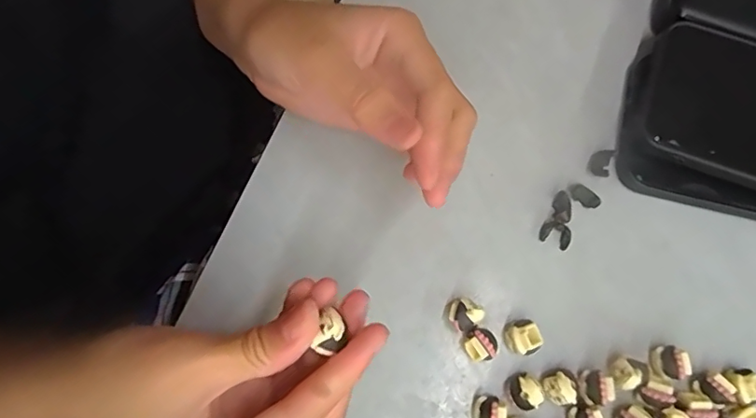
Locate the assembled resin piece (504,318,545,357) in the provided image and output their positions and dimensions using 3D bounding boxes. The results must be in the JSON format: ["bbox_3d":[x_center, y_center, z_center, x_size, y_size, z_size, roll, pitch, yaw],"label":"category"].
[{"bbox_3d":[0.071,0.064,0.257,0.015,0.014,0.017,-2,76,-2],"label":"assembled resin piece"}]

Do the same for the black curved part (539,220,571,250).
[{"bbox_3d":[0.094,0.013,0.274,0.015,0.006,0.012,25,77,4],"label":"black curved part"}]

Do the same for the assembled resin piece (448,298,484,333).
[{"bbox_3d":[0.042,0.053,0.258,0.015,0.016,0.014,0,76,-2],"label":"assembled resin piece"}]

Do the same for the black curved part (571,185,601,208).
[{"bbox_3d":[0.112,-0.007,0.278,0.015,0.004,0.009,39,78,7],"label":"black curved part"}]

